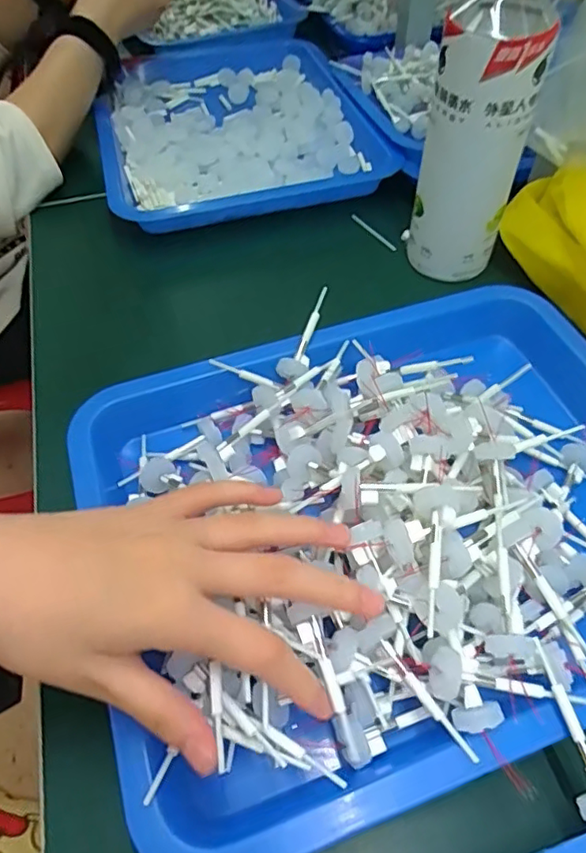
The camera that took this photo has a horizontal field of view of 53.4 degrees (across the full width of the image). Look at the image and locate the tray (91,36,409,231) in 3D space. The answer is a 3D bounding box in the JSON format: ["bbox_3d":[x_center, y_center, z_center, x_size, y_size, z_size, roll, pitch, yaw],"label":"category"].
[{"bbox_3d":[-0.065,-0.318,0.604,0.275,0.034,0.343,-16,54,-10],"label":"tray"}]

